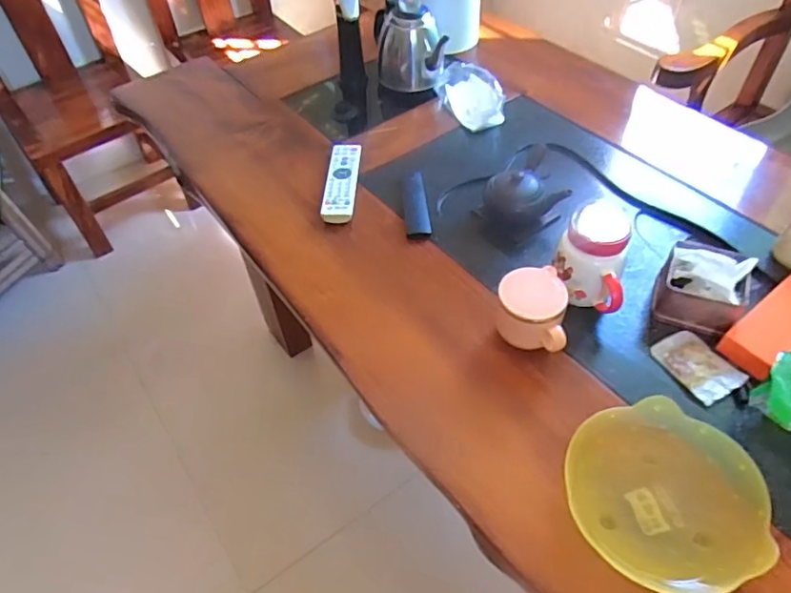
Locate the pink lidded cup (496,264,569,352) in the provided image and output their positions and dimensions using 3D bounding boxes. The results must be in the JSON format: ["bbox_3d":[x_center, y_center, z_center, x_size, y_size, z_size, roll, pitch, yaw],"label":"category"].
[{"bbox_3d":[0.165,0.025,0.709,0.087,0.087,0.097,7,50,8],"label":"pink lidded cup"}]

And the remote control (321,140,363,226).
[{"bbox_3d":[-0.088,-0.196,0.943,0.052,0.022,0.195,0,50,2],"label":"remote control"}]

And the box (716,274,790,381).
[{"bbox_3d":[0.483,0.034,0.718,0.165,0.030,0.064,-32,56,-22],"label":"box"}]

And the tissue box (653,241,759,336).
[{"bbox_3d":[0.401,-0.019,0.741,0.103,0.080,0.103,18,53,17],"label":"tissue box"}]

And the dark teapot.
[{"bbox_3d":[0.191,-0.167,0.876,0.115,0.068,0.140,-5,50,-2],"label":"dark teapot"}]

